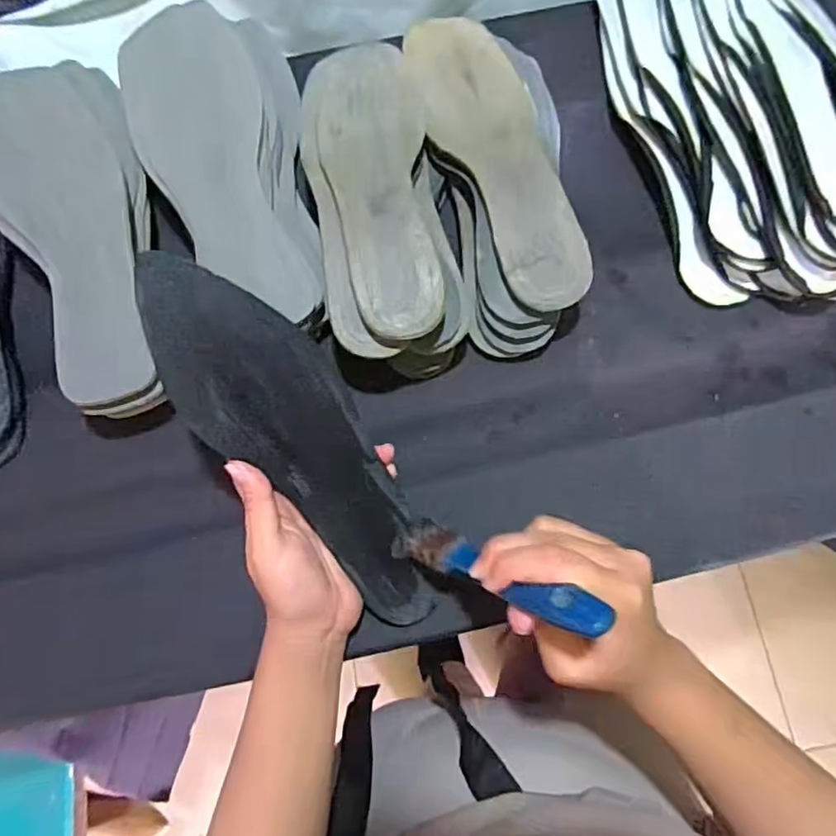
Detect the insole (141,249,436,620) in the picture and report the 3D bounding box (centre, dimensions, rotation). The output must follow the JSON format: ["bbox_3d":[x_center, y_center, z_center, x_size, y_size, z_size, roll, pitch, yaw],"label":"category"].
[{"bbox_3d":[-0.064,0.019,0.358,0.076,0.011,0.251,-37,109,-10],"label":"insole"}]

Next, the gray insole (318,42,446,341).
[{"bbox_3d":[-0.026,-0.160,0.411,0.068,0.027,0.236,-8,74,-2],"label":"gray insole"}]

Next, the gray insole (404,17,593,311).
[{"bbox_3d":[0.055,-0.185,0.435,0.074,0.016,0.243,-14,74,-3],"label":"gray insole"}]

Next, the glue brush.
[{"bbox_3d":[0.034,0.079,0.322,0.015,0.156,0.025,39,75,-26],"label":"glue brush"}]

